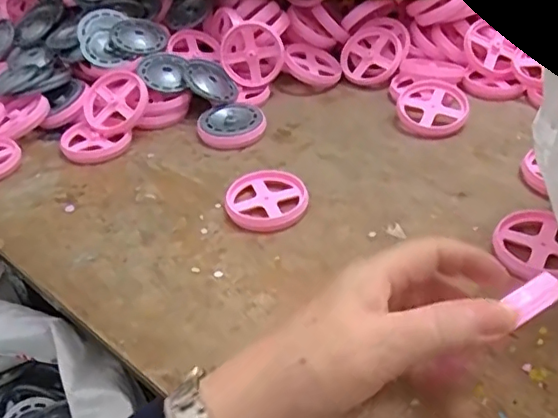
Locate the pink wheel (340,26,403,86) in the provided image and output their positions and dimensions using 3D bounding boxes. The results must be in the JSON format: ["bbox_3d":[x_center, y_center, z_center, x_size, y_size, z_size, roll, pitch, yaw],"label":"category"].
[{"bbox_3d":[0.101,-0.168,0.616,0.062,0.014,0.075,15,73,24],"label":"pink wheel"}]

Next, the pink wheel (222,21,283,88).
[{"bbox_3d":[-0.027,-0.159,0.595,0.063,0.063,0.021,-38,5,9],"label":"pink wheel"}]

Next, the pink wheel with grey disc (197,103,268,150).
[{"bbox_3d":[-0.045,-0.080,0.549,0.061,0.017,0.056,-3,39,3],"label":"pink wheel with grey disc"}]

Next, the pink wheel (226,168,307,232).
[{"bbox_3d":[-0.010,-0.008,0.460,0.063,0.011,0.067,-3,39,3],"label":"pink wheel"}]

